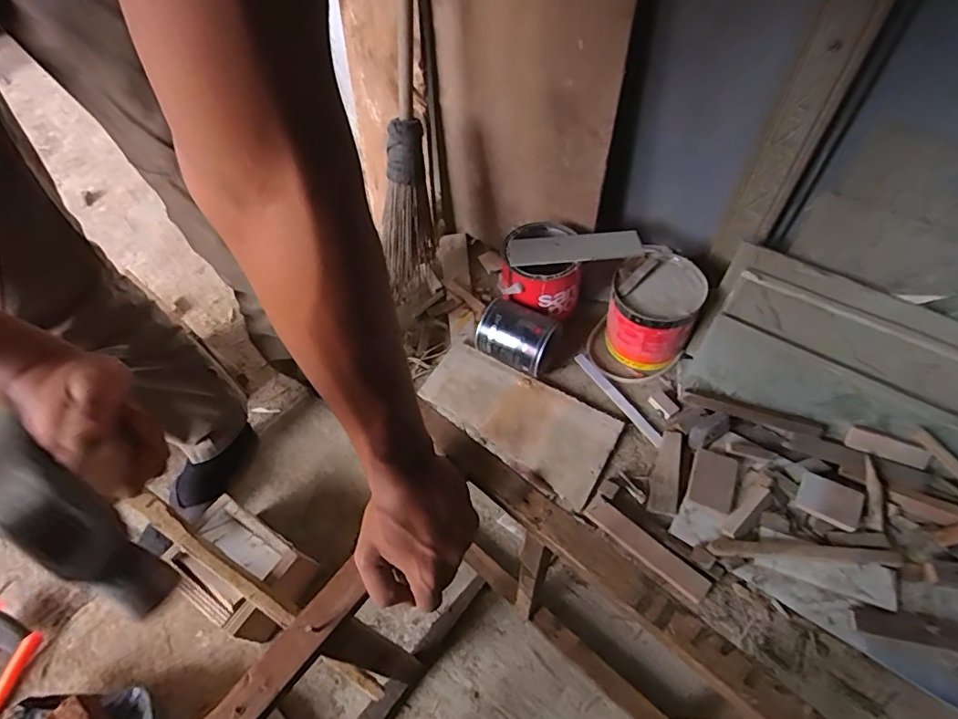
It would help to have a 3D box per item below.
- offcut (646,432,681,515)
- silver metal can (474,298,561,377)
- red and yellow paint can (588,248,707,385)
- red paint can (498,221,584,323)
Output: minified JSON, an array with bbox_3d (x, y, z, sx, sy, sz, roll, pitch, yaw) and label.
[{"bbox_3d":[0.303,0.181,0.825,0.042,0.010,0.143,12,55,12],"label":"offcut"},{"bbox_3d":[0.071,-0.038,0.931,0.141,0.092,0.105,30,63,21],"label":"silver metal can"},{"bbox_3d":[0.300,-0.077,0.920,0.164,0.164,0.187,19,59,15],"label":"red and yellow paint can"},{"bbox_3d":[0.122,-0.156,0.988,0.156,0.147,0.164,16,58,13],"label":"red paint can"}]

